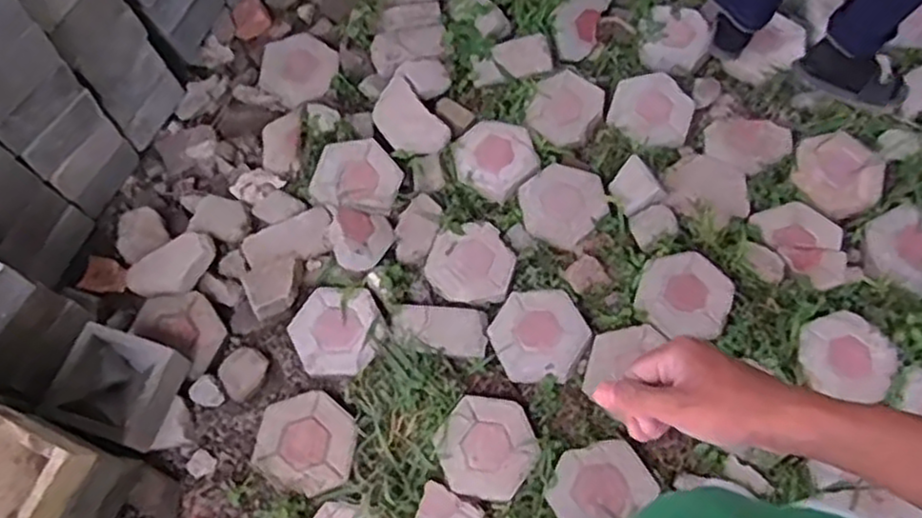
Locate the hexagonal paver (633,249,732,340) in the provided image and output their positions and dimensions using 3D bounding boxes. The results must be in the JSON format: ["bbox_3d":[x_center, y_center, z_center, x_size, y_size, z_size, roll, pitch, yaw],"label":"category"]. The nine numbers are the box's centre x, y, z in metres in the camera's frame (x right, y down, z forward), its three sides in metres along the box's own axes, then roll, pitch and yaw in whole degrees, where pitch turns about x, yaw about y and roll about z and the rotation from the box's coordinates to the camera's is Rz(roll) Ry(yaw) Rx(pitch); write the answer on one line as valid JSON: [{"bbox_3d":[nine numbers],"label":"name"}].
[{"bbox_3d":[0.494,0.080,1.587,0.199,0.054,0.210,18,68,7],"label":"hexagonal paver"}]

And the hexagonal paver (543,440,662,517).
[{"bbox_3d":[0.276,0.466,1.419,0.199,0.049,0.198,42,73,16],"label":"hexagonal paver"}]

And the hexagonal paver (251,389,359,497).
[{"bbox_3d":[-0.314,0.373,1.471,0.199,0.056,0.200,13,67,5],"label":"hexagonal paver"}]

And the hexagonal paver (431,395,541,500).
[{"bbox_3d":[0.053,0.385,1.475,0.196,0.031,0.201,36,71,14],"label":"hexagonal paver"}]

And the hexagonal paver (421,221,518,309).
[{"bbox_3d":[0.024,0.007,1.673,0.201,0.037,0.199,13,65,8],"label":"hexagonal paver"}]

